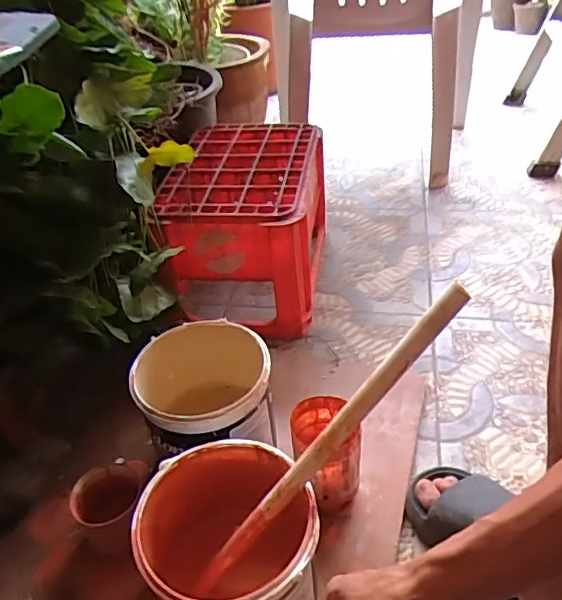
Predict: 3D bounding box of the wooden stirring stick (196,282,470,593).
[{"bbox_3d":[0.036,0.155,0.562,0.023,0.433,0.023,22,24,-35],"label":"wooden stirring stick"}]

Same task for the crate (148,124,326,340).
[{"bbox_3d":[-0.063,-0.146,1.132,0.269,0.266,0.401,2,38,9],"label":"crate"}]

